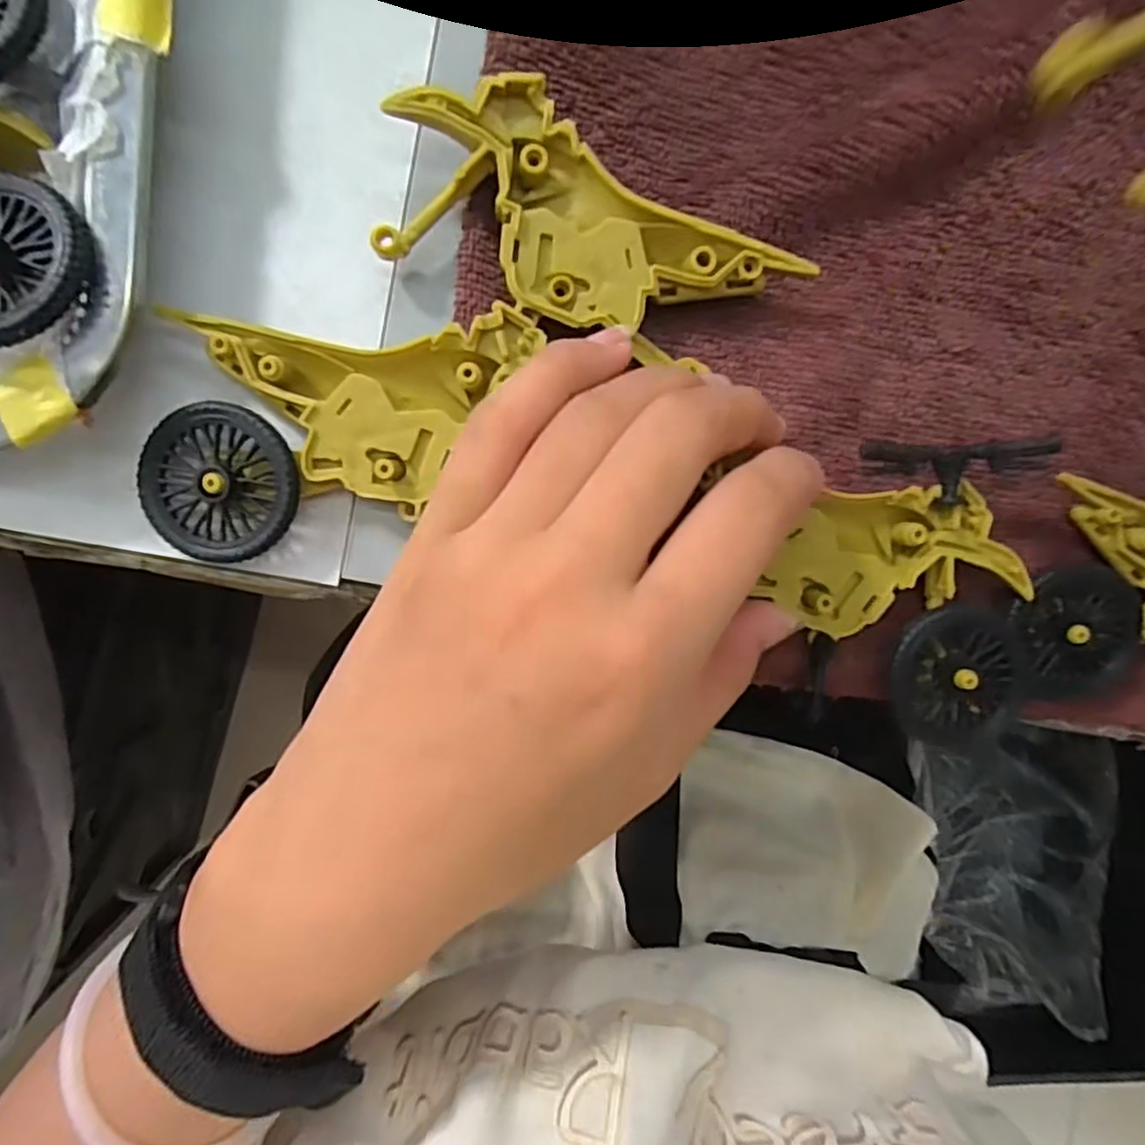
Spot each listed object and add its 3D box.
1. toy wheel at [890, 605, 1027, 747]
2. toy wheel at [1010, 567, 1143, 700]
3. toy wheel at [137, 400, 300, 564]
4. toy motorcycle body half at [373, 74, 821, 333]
[{"bbox_3d":[0.104,0.028,0.184,0.035,0.007,0.036,0,93,-6],"label":"toy wheel"},{"bbox_3d":[0.138,0.018,0.190,0.038,0.009,0.035,0,93,-6],"label":"toy wheel"},{"bbox_3d":[-0.086,-0.022,0.168,0.037,0.008,0.036,0,93,-6],"label":"toy wheel"},{"bbox_3d":[0.005,-0.085,0.173,0.099,0.015,0.045,20,91,-7],"label":"toy motorcycle body half"}]

